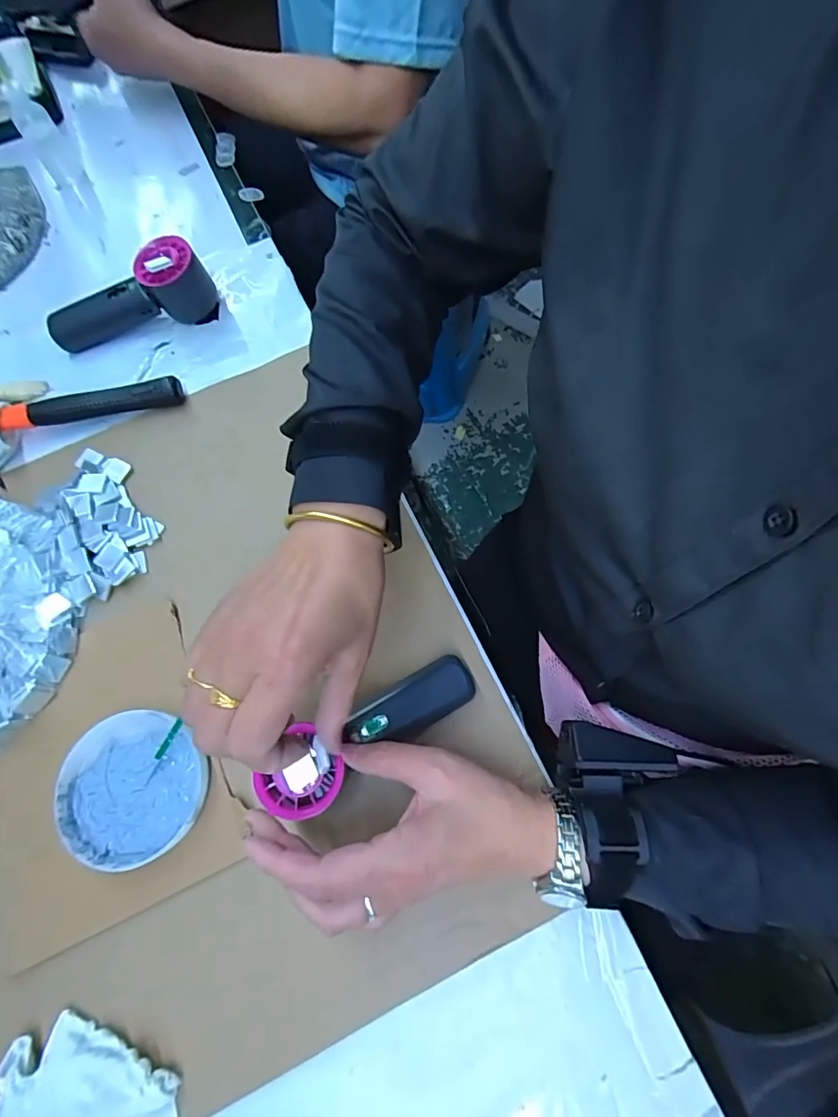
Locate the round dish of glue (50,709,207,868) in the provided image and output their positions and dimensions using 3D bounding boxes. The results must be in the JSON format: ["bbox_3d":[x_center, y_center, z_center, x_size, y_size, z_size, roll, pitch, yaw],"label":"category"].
[{"bbox_3d":[-0.204,0.163,0.352,0.098,0.017,0.098,0,72,1],"label":"round dish of glue"}]

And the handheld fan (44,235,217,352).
[{"bbox_3d":[-0.280,-0.251,0.469,0.155,0.057,0.046,-16,72,-4],"label":"handheld fan"}]

